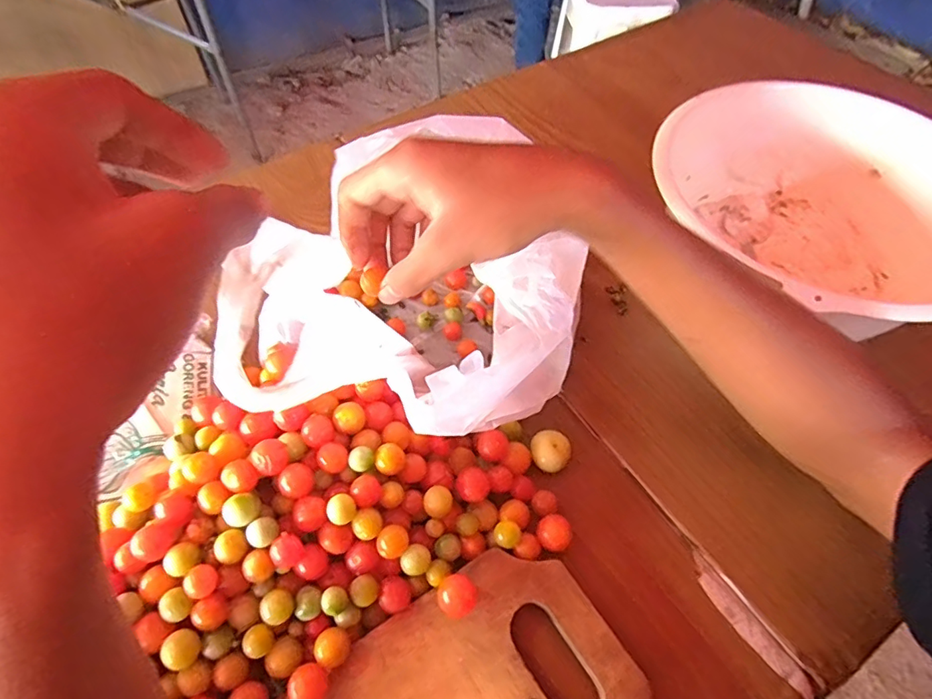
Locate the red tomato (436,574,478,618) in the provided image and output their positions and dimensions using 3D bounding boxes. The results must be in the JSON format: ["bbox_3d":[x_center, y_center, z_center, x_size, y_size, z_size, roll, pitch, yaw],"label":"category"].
[{"bbox_3d":[-0.005,0.139,0.288,0.021,0.021,0.021,0,55,-1],"label":"red tomato"}]

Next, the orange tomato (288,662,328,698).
[{"bbox_3d":[-0.081,0.174,0.267,0.017,0.016,0.020,-22,59,-16],"label":"orange tomato"}]

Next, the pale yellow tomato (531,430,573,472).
[{"bbox_3d":[0.056,0.069,0.346,0.026,0.019,0.025,0,55,-1],"label":"pale yellow tomato"}]

